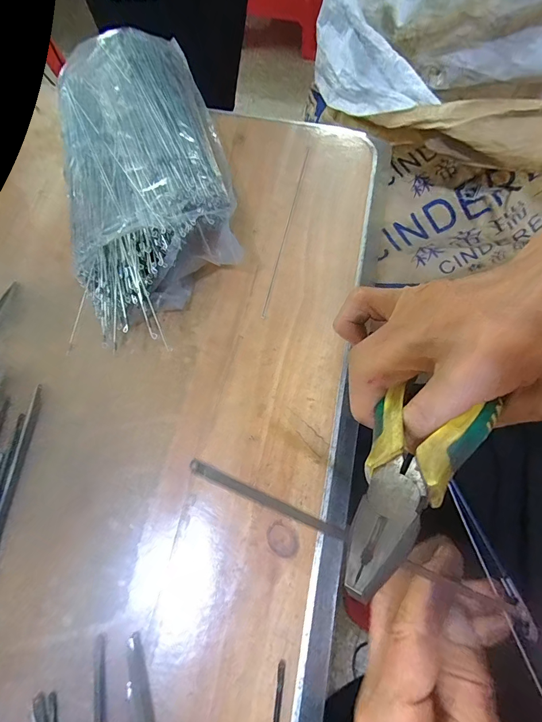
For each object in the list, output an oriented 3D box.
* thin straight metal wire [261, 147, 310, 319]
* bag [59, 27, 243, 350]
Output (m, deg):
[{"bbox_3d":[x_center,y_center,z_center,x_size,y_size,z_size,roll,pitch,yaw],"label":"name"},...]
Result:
[{"bbox_3d":[0.013,-0.109,0.287,0.004,0.005,0.166,12,72,5],"label":"thin straight metal wire"},{"bbox_3d":[-0.095,-0.145,0.274,0.115,0.053,0.254,-13,73,-3],"label":"bag"}]

